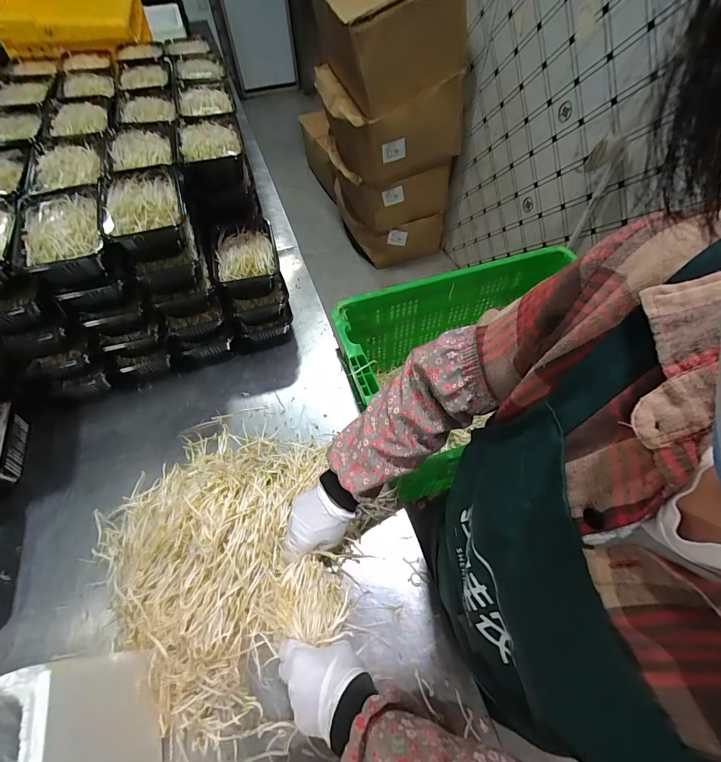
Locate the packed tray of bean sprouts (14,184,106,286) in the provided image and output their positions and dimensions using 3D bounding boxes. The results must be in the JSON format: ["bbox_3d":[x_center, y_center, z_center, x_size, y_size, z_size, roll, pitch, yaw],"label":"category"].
[{"bbox_3d":[-0.462,-0.228,0.566,0.117,0.061,0.184,-20,59,-12],"label":"packed tray of bean sprouts"}]

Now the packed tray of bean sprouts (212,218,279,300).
[{"bbox_3d":[-0.224,-0.238,0.705,0.120,0.060,0.169,-12,58,-7],"label":"packed tray of bean sprouts"}]

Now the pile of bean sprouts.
[{"bbox_3d":[-0.194,0.241,0.554,0.349,0.073,0.377,-1,57,1],"label":"pile of bean sprouts"}]

